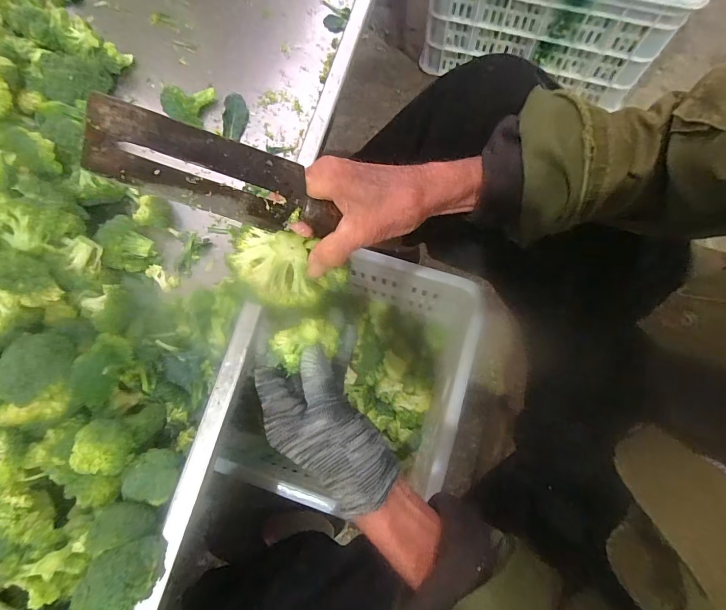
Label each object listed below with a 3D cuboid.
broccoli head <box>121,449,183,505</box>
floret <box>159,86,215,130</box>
[{"bbox_3d":[-0.191,0.156,0.355,0.043,0.039,0.046,16,76,6],"label":"broccoli head"},{"bbox_3d":[-0.227,-0.262,0.497,0.053,0.037,0.062,17,76,7],"label":"floret"}]

